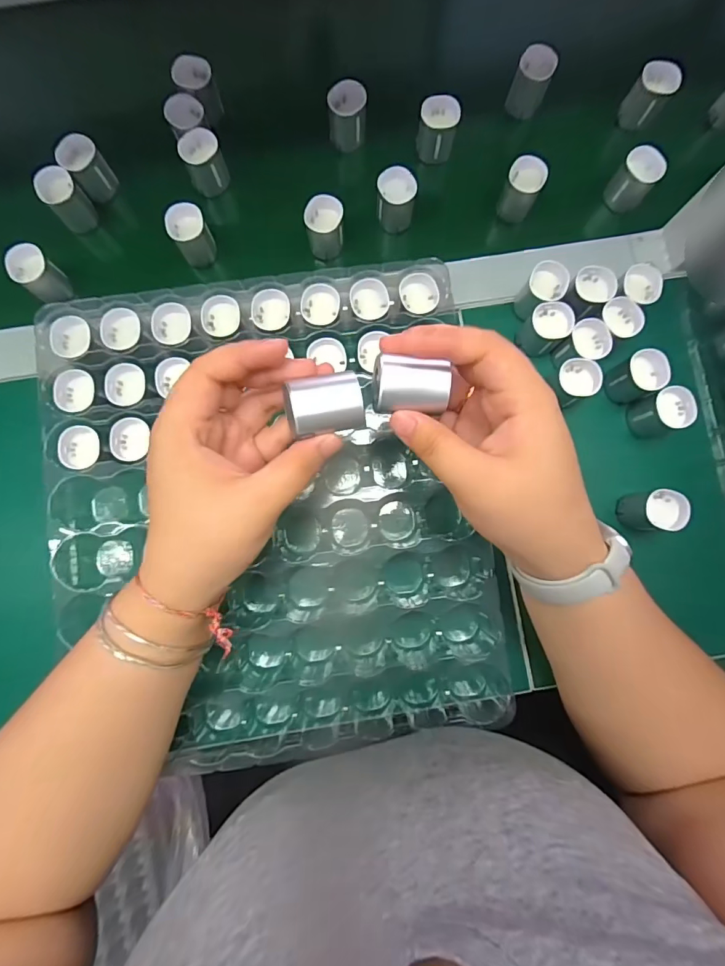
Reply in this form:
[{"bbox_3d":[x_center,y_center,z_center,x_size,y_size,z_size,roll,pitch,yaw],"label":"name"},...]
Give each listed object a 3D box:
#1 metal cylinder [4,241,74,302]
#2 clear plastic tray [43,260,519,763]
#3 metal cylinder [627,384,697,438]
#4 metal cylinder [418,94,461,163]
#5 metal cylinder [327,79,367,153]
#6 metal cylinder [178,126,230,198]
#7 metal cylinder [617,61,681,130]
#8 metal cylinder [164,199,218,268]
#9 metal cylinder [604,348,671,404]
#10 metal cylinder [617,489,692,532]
[{"bbox_3d":[-0.254,-0.164,0.352,0.027,0.037,0.029,42,86,3],"label":"metal cylinder"},{"bbox_3d":[-0.066,0.020,0.328,0.311,0.057,0.324,-8,85,-1],"label":"clear plastic tray"},{"bbox_3d":[0.225,-0.053,0.337,0.029,0.032,0.031,-11,85,-1],"label":"metal cylinder"},{"bbox_3d":[0.062,-0.289,0.366,0.030,0.033,0.029,4,85,1],"label":"metal cylinder"},{"bbox_3d":[-0.012,-0.300,0.365,0.030,0.031,0.034,1,85,0],"label":"metal cylinder"},{"bbox_3d":[-0.127,-0.259,0.362,0.031,0.034,0.031,0,85,0],"label":"metal cylinder"},{"bbox_3d":[0.240,-0.323,0.374,0.030,0.037,0.030,0,85,0],"label":"metal cylinder"},{"bbox_3d":[-0.135,-0.197,0.356,0.028,0.036,0.030,0,85,0],"label":"metal cylinder"},{"bbox_3d":[0.207,-0.079,0.340,0.033,0.036,0.030,0,85,0],"label":"metal cylinder"},{"bbox_3d":[0.209,0.020,0.330,0.036,0.039,0.029,3,85,0],"label":"metal cylinder"}]

